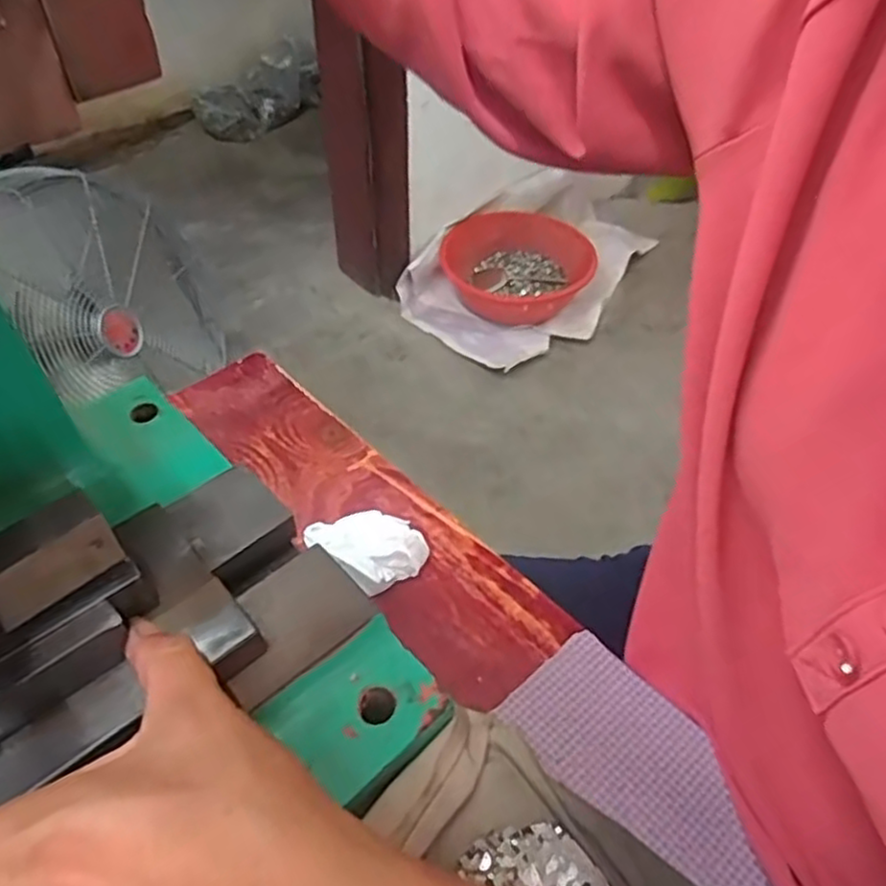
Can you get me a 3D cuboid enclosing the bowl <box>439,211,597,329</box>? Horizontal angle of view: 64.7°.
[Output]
[{"bbox_3d":[0.197,-0.464,1.792,0.357,0.127,0.378,1,47,-1],"label":"bowl"}]

